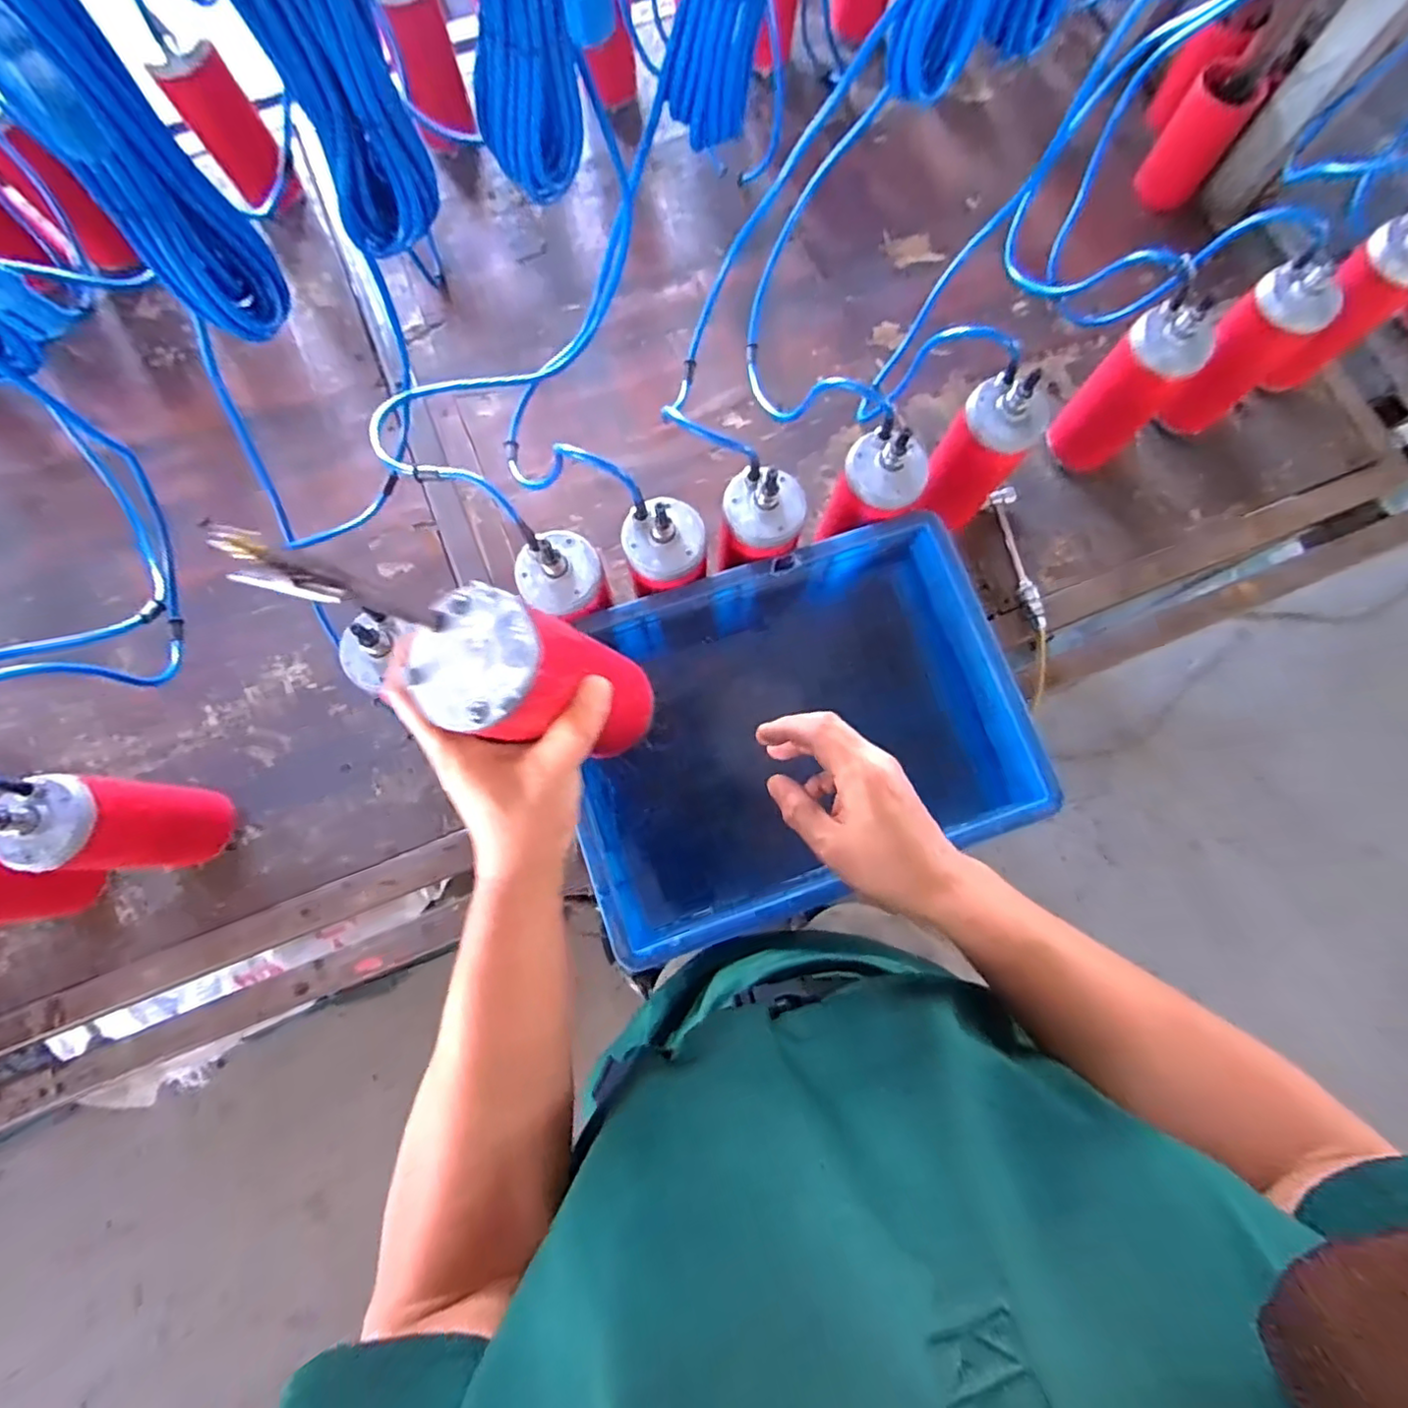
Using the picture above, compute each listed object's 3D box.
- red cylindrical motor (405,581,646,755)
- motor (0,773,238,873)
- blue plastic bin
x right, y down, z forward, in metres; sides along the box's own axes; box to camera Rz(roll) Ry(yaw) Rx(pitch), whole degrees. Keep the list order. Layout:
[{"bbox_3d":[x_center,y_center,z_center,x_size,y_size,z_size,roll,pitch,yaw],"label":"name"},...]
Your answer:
[{"bbox_3d":[-0.089,-0.007,0.393,0.070,0.171,0.070,-5,76,22],"label":"red cylindrical motor"},{"bbox_3d":[-0.513,0.109,0.568,0.067,0.199,0.077,-3,78,-2],"label":"motor"},{"bbox_3d":[0.073,0.029,0.623,0.396,0.166,0.295,-19,79,-5],"label":"blue plastic bin"}]

